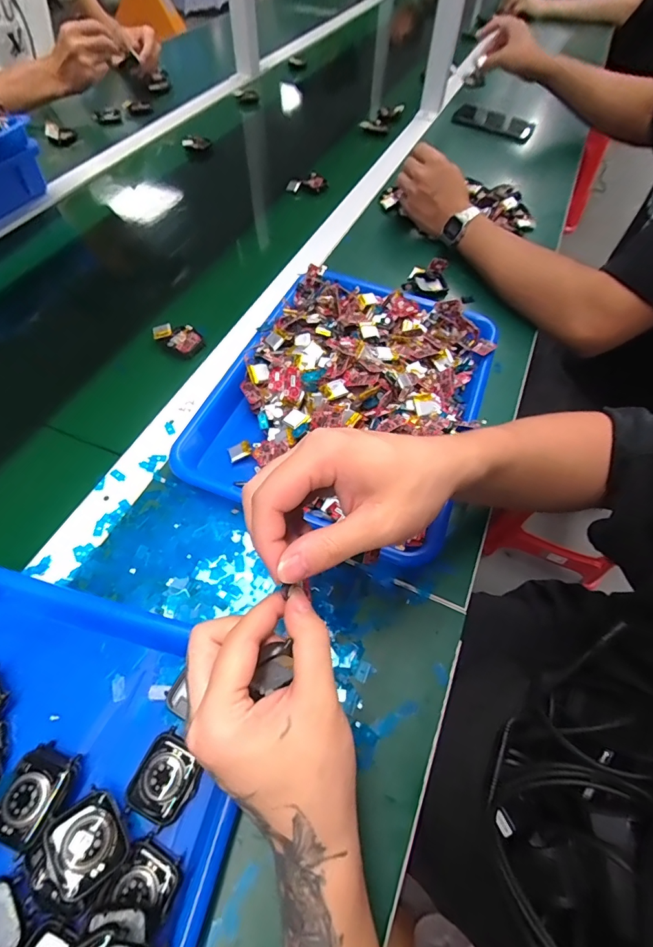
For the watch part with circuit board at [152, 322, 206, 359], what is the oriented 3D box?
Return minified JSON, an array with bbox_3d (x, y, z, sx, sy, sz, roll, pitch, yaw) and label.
[{"bbox_3d":[-0.171,-0.160,0.495,0.059,0.011,0.036,28,61,14],"label":"watch part with circuit board"}]

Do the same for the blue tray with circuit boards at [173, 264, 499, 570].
[{"bbox_3d":[0.029,-0.095,0.430,0.242,0.068,0.326,20,59,9],"label":"blue tray with circuit boards"}]

